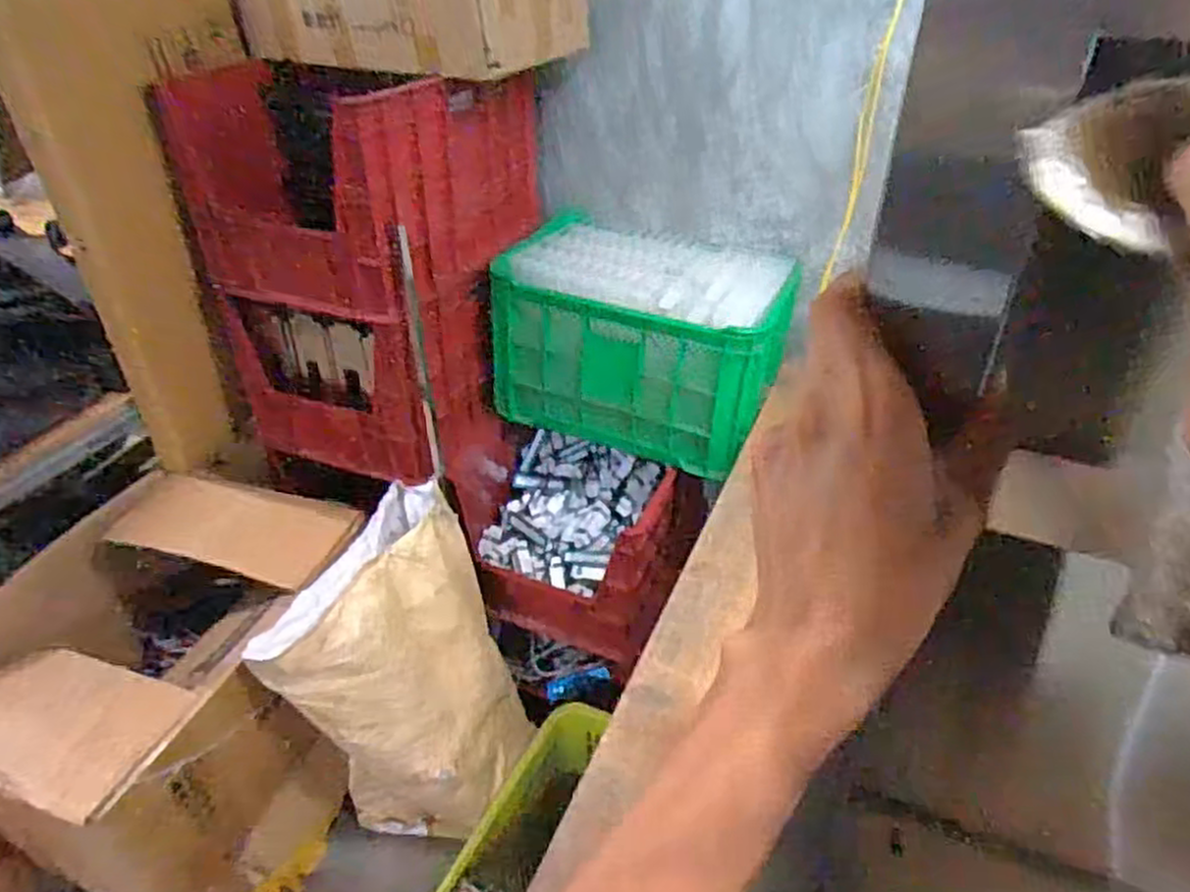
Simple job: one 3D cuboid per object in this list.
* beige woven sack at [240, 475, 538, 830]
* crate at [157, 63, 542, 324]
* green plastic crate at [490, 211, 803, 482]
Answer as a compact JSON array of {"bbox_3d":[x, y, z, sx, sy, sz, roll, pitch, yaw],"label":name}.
[{"bbox_3d":[-0.309,0.406,1.386,0.279,0.484,0.409,12,36,18],"label":"beige woven sack"},{"bbox_3d":[-0.394,-0.487,1.414,0.425,0.339,0.482,14,37,21],"label":"crate"},{"bbox_3d":[0.101,-0.198,1.489,0.515,0.322,0.287,14,37,21],"label":"green plastic crate"}]

